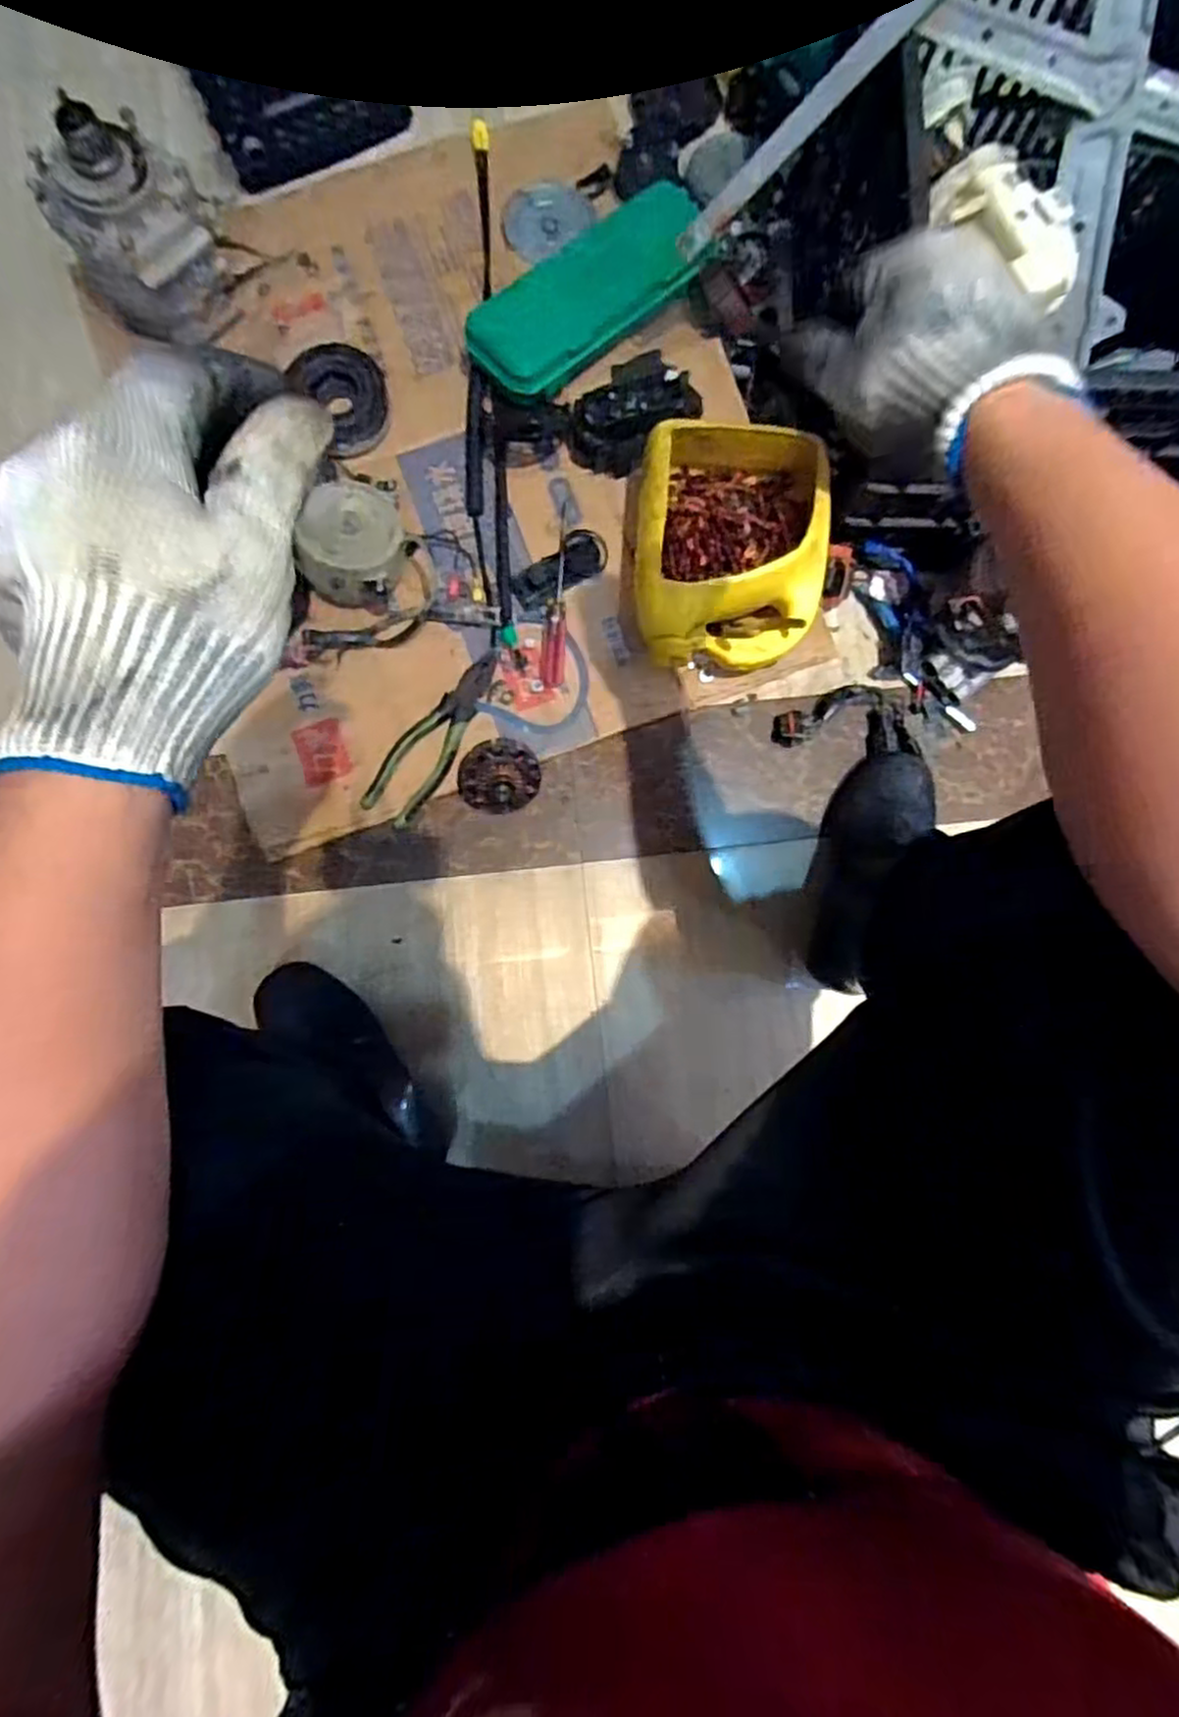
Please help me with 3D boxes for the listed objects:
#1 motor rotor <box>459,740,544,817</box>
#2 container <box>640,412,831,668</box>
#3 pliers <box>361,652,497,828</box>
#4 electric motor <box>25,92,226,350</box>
[{"bbox_3d":[-0.090,-0.080,0.750,0.081,0.055,0.064,-8,84,-2],"label":"motor rotor"},{"bbox_3d":[0.139,-0.303,0.754,0.178,0.101,0.215,4,84,0],"label":"container"},{"bbox_3d":[-0.152,-0.123,0.761,0.058,0.024,0.195,37,85,3],"label":"pliers"},{"bbox_3d":[-0.462,-0.639,0.767,0.131,0.186,0.126,0,84,-1],"label":"electric motor"}]

